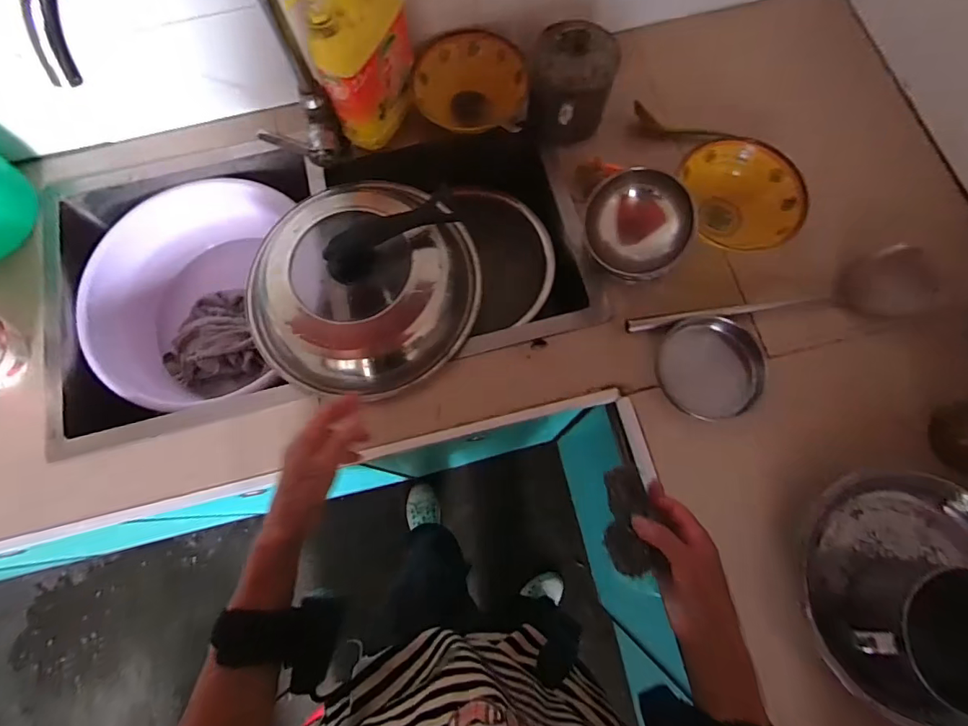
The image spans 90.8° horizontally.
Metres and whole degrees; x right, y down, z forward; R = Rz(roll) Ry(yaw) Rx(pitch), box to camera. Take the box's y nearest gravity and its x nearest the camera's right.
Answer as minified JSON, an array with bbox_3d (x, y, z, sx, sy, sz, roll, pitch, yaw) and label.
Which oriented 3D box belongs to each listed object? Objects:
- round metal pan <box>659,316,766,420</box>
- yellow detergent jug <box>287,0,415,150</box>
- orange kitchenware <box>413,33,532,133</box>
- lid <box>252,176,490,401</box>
[{"bbox_3d":[0.294,0.008,0.611,0.133,0.051,0.112,17,76,6],"label":"round metal pan"},{"bbox_3d":[-0.144,-0.409,0.608,0.063,0.215,0.153,30,77,9],"label":"yellow detergent jug"},{"bbox_3d":[-0.020,-0.427,0.725,0.164,0.080,0.131,-8,74,-1],"label":"orange kitchenware"},{"bbox_3d":[-0.151,-0.103,0.637,0.274,0.111,0.292,0,74,1],"label":"lid"}]

